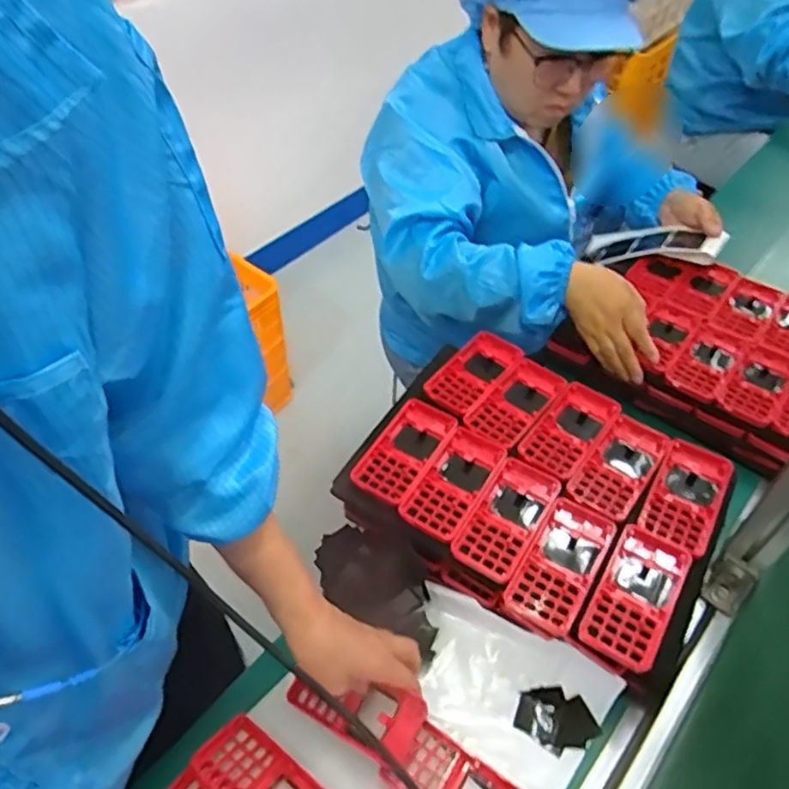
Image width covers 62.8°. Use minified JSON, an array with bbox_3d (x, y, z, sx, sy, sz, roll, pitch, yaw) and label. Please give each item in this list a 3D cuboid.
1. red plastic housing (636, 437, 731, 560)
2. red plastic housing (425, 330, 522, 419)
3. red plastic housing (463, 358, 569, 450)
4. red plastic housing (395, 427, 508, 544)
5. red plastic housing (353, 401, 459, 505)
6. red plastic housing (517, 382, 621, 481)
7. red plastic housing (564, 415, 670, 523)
[{"bbox_3d":[0.290,0.103,0.643,0.065,0.020,0.124,27,53,22],"label":"red plastic housing"},{"bbox_3d":[0.085,-0.017,0.746,0.065,0.025,0.113,32,58,25],"label":"red plastic housing"},{"bbox_3d":[0.132,0.015,0.724,0.063,0.034,0.124,32,54,25],"label":"red plastic housing"},{"bbox_3d":[0.059,0.090,0.661,0.063,0.013,0.120,26,52,21],"label":"red plastic housing"},{"bbox_3d":[0.010,0.059,0.685,0.065,0.015,0.122,26,52,21],"label":"red plastic housing"},{"bbox_3d":[0.187,0.039,0.695,0.064,0.016,0.124,32,55,25],"label":"red plastic housing"},{"bbox_3d":[0.234,0.077,0.678,0.063,0.016,0.128,31,54,24],"label":"red plastic housing"}]

